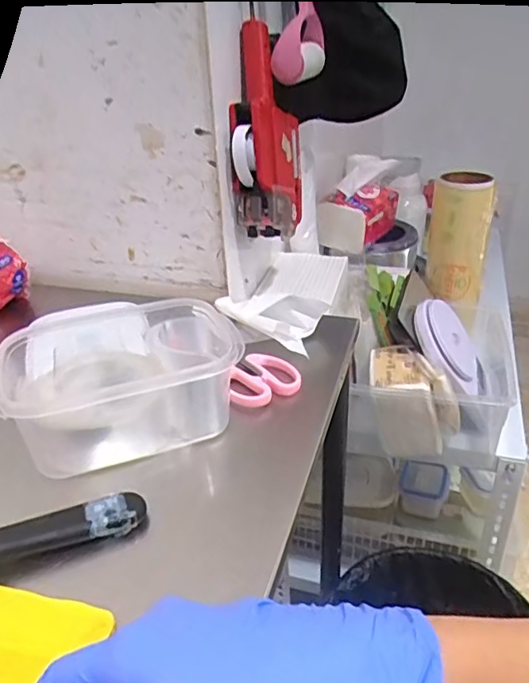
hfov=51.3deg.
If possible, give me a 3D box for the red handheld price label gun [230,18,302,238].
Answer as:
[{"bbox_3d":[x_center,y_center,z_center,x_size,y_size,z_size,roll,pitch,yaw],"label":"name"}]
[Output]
[{"bbox_3d":[0.003,-0.243,0.660,0.080,0.218,0.120,0,31,4],"label":"red handheld price label gun"}]

